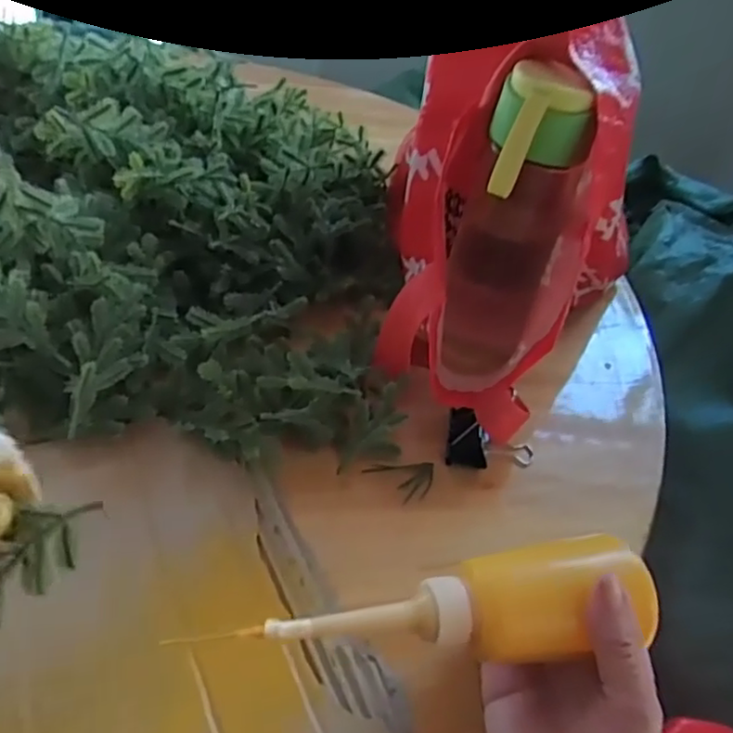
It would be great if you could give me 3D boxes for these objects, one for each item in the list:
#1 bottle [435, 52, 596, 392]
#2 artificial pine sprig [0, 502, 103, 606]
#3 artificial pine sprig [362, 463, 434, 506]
[{"bbox_3d":[0.102,-0.079,0.463,0.081,0.228,0.072,14,41,8],"label":"bottle"},{"bbox_3d":[-0.153,0.087,0.290,0.084,0.025,0.025,-39,51,0],"label":"artificial pine sprig"},{"bbox_3d":[0.023,0.076,0.441,0.047,0.009,0.028,1,41,-7],"label":"artificial pine sprig"}]

